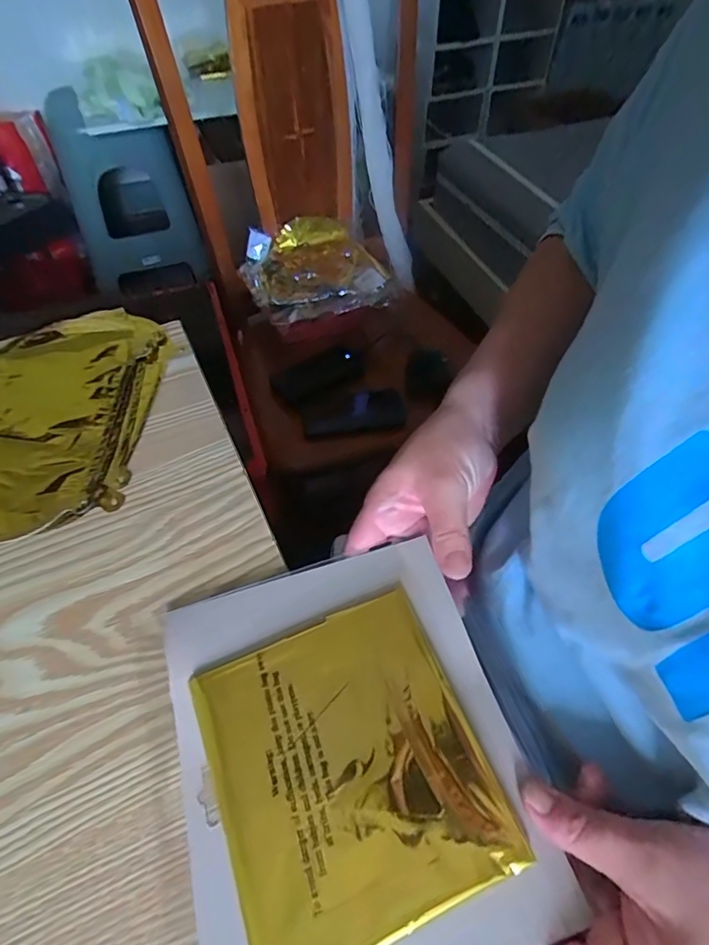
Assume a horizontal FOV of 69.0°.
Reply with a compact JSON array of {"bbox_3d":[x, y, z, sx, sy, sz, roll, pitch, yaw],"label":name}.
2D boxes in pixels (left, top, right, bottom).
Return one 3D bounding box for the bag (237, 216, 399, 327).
[{"bbox_3d":[-0.071,-0.365,0.921,0.242,0.055,0.244,-23,57,-16],"label":"bag"}]

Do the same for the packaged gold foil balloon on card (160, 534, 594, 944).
[{"bbox_3d":[-0.006,0.137,0.261,0.164,0.015,0.191,-15,56,-9],"label":"packaged gold foil balloon on card"}]

